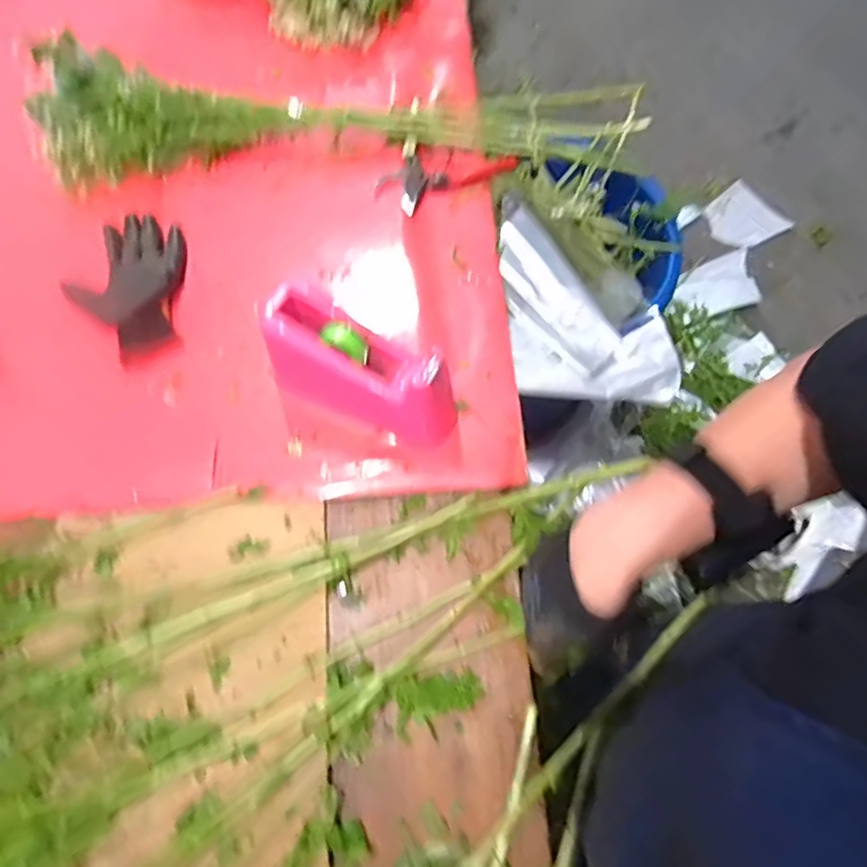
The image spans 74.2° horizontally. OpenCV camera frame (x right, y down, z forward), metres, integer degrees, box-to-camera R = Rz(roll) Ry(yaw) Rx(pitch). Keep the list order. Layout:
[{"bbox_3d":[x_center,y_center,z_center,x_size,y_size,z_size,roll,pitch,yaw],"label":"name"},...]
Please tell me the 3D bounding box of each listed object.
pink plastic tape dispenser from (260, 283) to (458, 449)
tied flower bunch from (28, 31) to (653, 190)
[{"bbox_3d":[-0.069,-0.062,0.586,0.201,0.105,0.080,20,69,8],"label":"pink plastic tape dispenser"},{"bbox_3d":[-0.116,-0.437,0.764,0.784,0.112,0.172,-8,68,-3],"label":"tied flower bunch"}]

